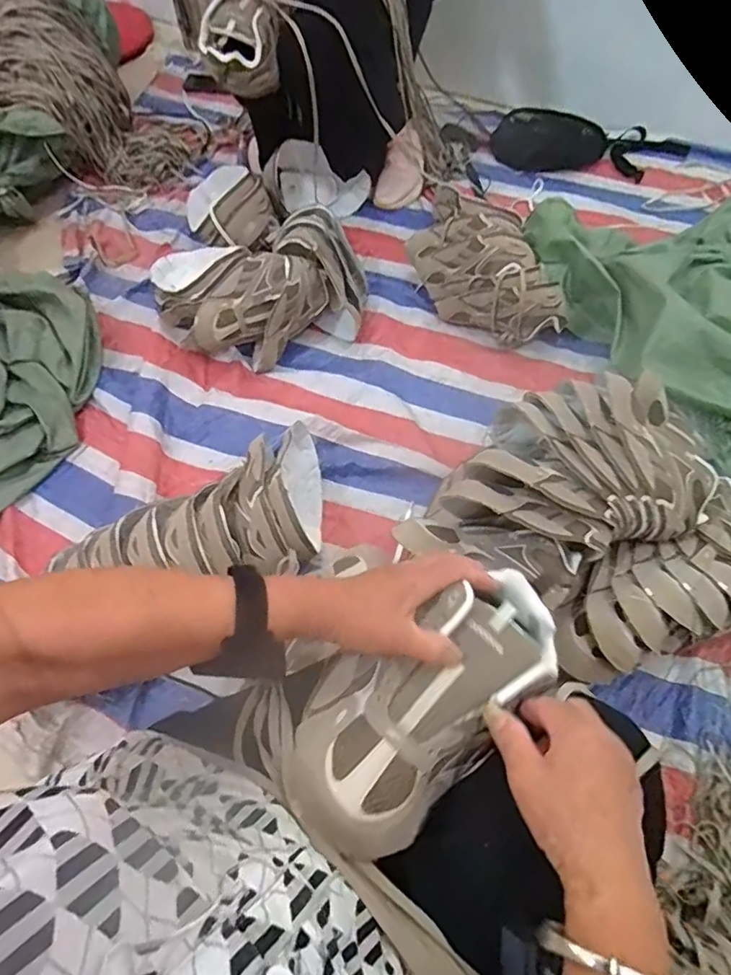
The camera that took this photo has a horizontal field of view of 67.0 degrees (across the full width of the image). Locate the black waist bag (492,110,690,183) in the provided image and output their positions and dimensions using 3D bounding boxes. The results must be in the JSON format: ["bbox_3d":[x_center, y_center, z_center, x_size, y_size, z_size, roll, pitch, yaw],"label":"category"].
[{"bbox_3d":[0.562,-0.867,1.372,0.487,0.073,0.158,9,62,6],"label":"black waist bag"}]

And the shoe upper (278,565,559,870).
[{"bbox_3d":[0.053,0.157,0.408,0.235,0.065,0.099,-38,67,-17],"label":"shoe upper"}]

